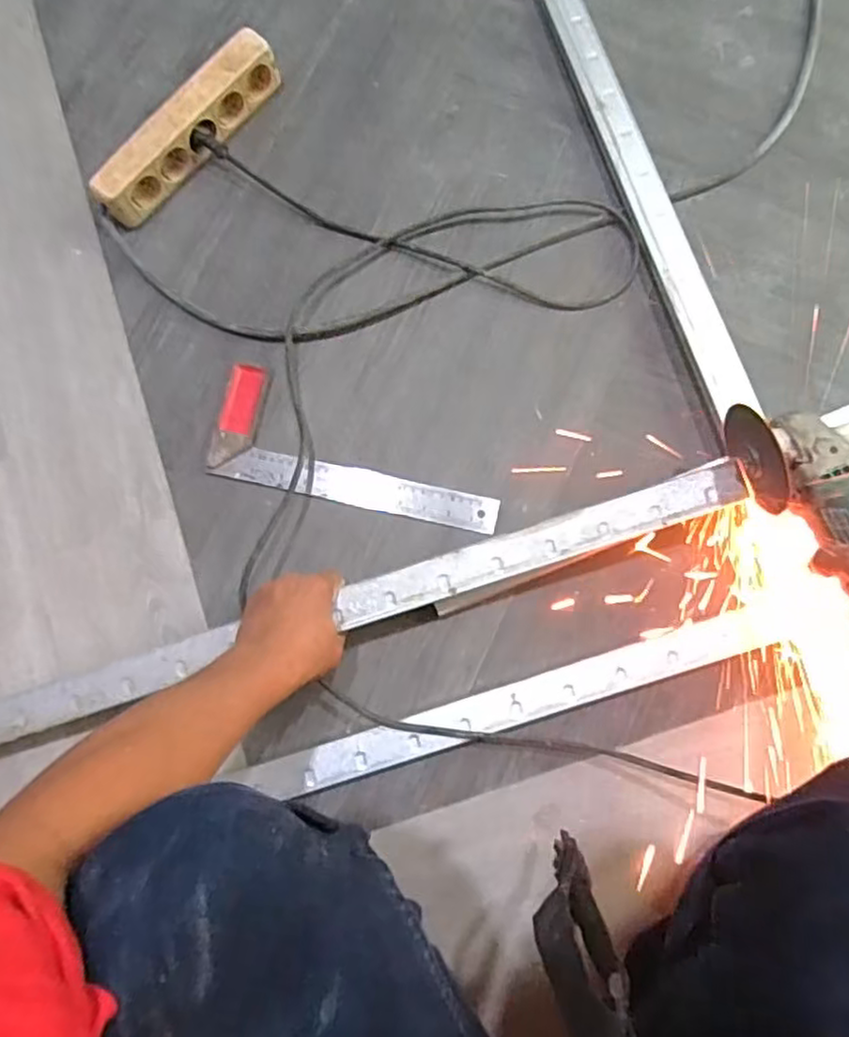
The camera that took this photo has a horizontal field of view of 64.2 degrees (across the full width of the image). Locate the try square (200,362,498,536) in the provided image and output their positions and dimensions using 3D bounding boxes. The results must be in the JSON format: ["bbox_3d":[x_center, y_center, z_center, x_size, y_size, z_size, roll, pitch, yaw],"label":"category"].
[{"bbox_3d":[-0.069,-0.071,0.710,0.307,0.009,0.117,14,80,4],"label":"try square"}]

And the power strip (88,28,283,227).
[{"bbox_3d":[-0.261,-0.429,0.748,0.046,0.058,0.245,40,83,8],"label":"power strip"}]

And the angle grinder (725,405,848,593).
[{"bbox_3d":[0.352,0.017,0.567,0.073,0.082,0.268,-20,70,-2],"label":"angle grinder"}]

